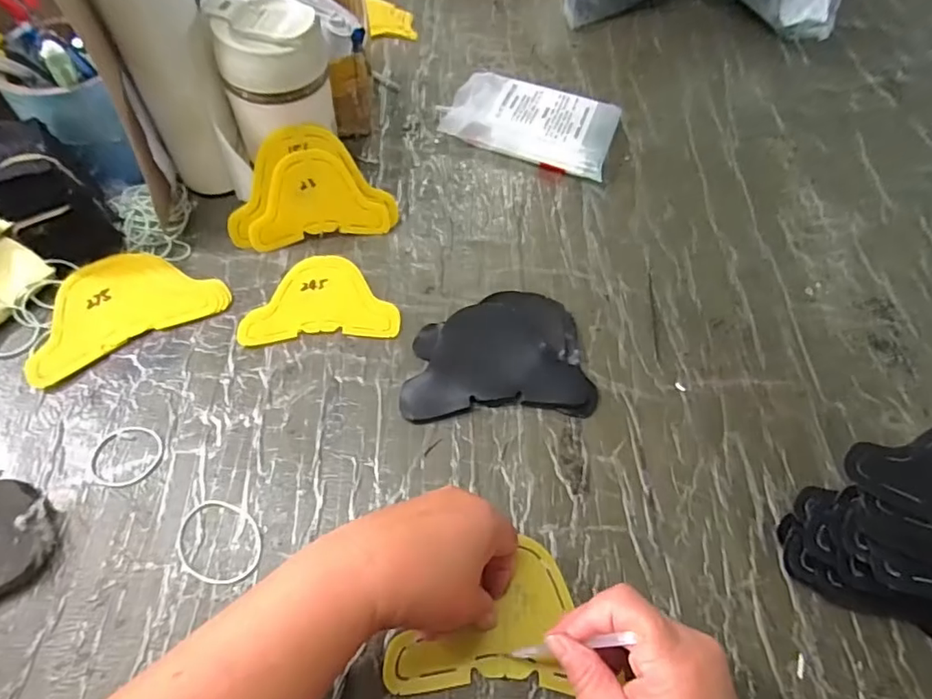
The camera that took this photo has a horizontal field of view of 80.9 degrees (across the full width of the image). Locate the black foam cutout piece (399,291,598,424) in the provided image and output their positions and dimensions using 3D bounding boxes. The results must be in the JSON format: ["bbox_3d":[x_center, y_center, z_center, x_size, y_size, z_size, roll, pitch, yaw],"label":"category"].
[{"bbox_3d":[0.025,0.002,0.449,0.147,0.016,0.110,-2,60,-4],"label":"black foam cutout piece"}]

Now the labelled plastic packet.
[{"bbox_3d":[0.070,-0.244,0.587,0.176,0.026,0.103,17,61,7],"label":"labelled plastic packet"}]

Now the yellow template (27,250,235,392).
[{"bbox_3d":[-0.284,-0.039,0.450,0.150,0.013,0.087,-29,66,-18],"label":"yellow template"}]

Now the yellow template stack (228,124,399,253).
[{"bbox_3d":[-0.138,-0.142,0.478,0.141,0.096,0.008,-11,34,-10],"label":"yellow template stack"}]

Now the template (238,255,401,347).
[{"bbox_3d":[-0.124,-0.045,0.469,0.126,0.005,0.086,-4,60,-5],"label":"template"}]

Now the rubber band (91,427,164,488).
[{"bbox_3d":[-0.243,0.076,0.391,0.047,0.004,0.046,1,60,-2],"label":"rubber band"}]

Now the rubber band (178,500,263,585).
[{"bbox_3d":[-0.163,0.127,0.361,0.059,0.004,0.048,23,62,10],"label":"rubber band"}]

